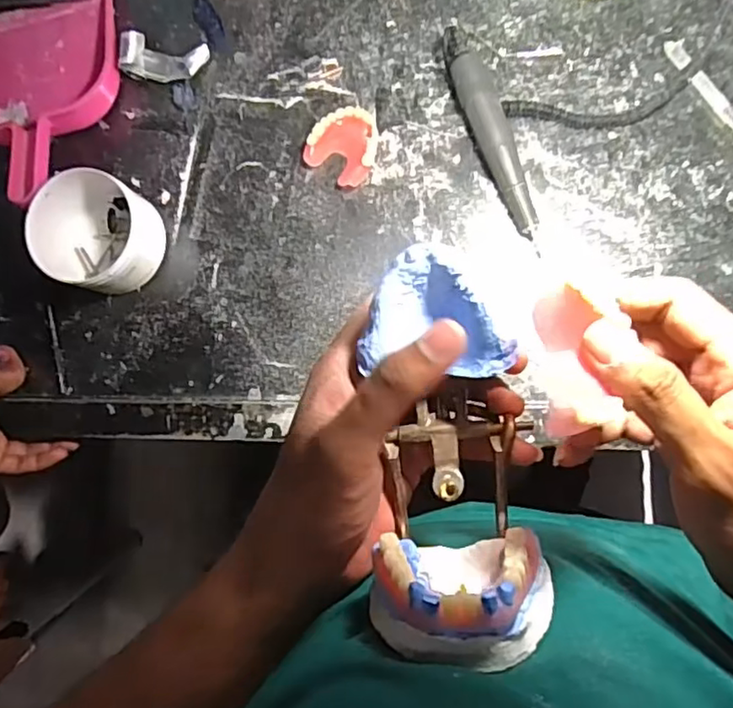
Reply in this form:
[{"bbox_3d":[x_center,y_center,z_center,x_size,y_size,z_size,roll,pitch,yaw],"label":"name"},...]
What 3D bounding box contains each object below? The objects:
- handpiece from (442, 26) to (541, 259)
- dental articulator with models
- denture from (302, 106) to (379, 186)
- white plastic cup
[{"bbox_3d":[0.099,-0.174,0.499,0.029,0.030,0.186,-18,84,6],"label":"handpiece"},{"bbox_3d":[0.034,0.040,0.261,0.063,0.068,0.154,-6,72,7],"label":"dental articulator with models"},{"bbox_3d":[-0.016,-0.173,0.522,0.057,0.018,0.058,34,91,8],"label":"denture"},{"bbox_3d":[-0.223,-0.100,0.525,0.094,0.058,0.093,0,86,8],"label":"white plastic cup"}]

